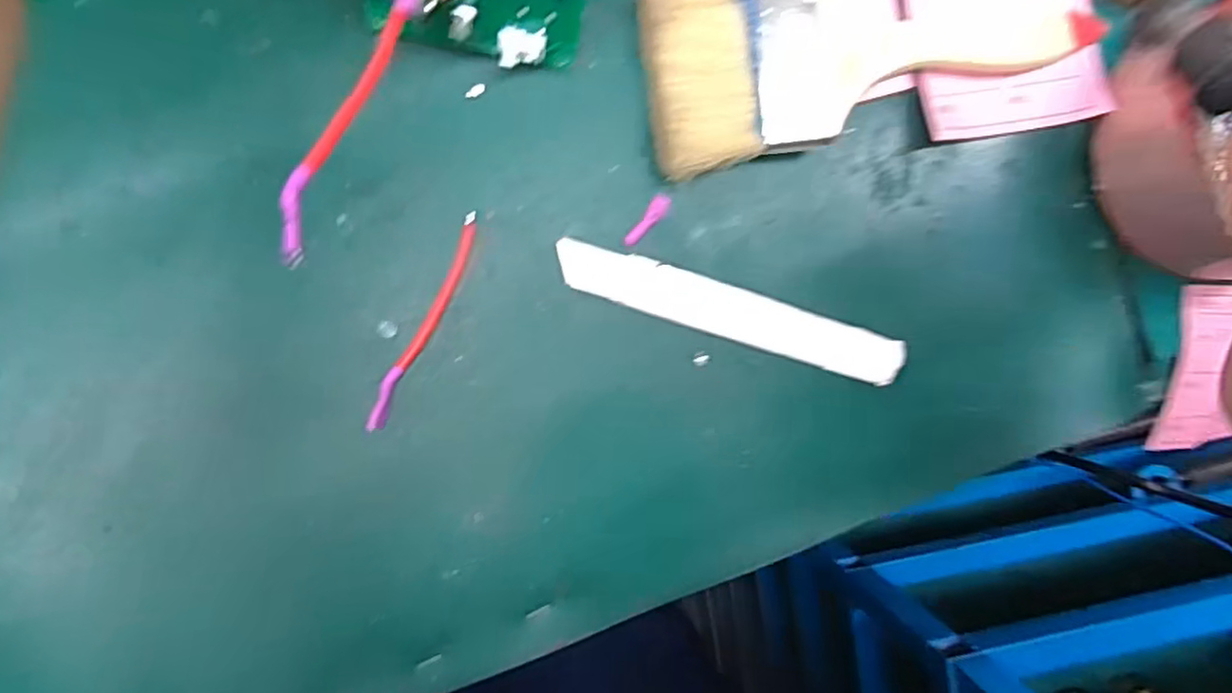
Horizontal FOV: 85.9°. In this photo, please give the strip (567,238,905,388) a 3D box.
[{"bbox_3d":[0.052,-0.015,0.291,0.157,0.006,0.022,17,92,-7],"label":"strip"}]

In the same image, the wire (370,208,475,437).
[{"bbox_3d":[-0.080,-0.010,0.277,0.009,0.009,0.098,26,91,-7],"label":"wire"}]

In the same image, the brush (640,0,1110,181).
[{"bbox_3d":[0.105,-0.124,0.275,0.189,0.027,0.072,-12,96,-5],"label":"brush"}]

